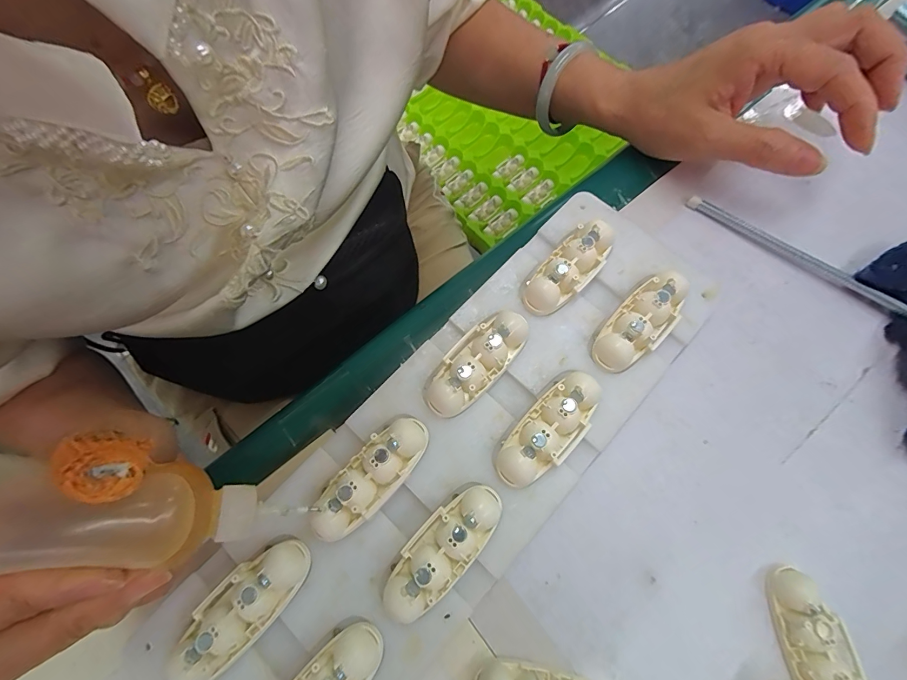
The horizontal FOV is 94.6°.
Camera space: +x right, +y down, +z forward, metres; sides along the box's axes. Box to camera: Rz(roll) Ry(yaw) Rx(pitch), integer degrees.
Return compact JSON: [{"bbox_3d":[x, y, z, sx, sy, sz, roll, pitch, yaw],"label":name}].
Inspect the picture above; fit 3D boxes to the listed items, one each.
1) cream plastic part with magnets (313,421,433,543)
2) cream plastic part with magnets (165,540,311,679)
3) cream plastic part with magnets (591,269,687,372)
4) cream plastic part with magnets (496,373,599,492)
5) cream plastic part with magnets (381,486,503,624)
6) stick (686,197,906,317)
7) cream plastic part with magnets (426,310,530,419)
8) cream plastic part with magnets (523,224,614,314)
[{"bbox_3d":[-0.037,0.061,0.188,0.024,0.017,0.062,42,77,15],"label":"cream plastic part with magnets"},{"bbox_3d":[-0.088,0.111,0.173,0.026,0.016,0.061,40,76,15],"label":"cream plastic part with magnets"},{"bbox_3d":[0.095,-0.009,0.210,0.059,0.017,0.025,-43,74,-13],"label":"cream plastic part with magnets"},{"bbox_3d":[0.045,0.042,0.194,0.024,0.015,0.060,39,76,14],"label":"cream plastic part with magnets"},{"bbox_3d":[-0.004,0.089,0.178,0.025,0.016,0.060,42,77,15],"label":"cream plastic part with magnets"},{"bbox_3d":[0.210,-0.044,0.245,0.155,0.009,0.008,35,75,13],"label":"stick"},{"bbox_3d":[0.011,0.010,0.205,0.061,0.016,0.026,-42,74,-12],"label":"cream plastic part with magnets"},{"bbox_3d":[0.060,-0.038,0.221,0.024,0.016,0.057,41,76,15],"label":"cream plastic part with magnets"}]

